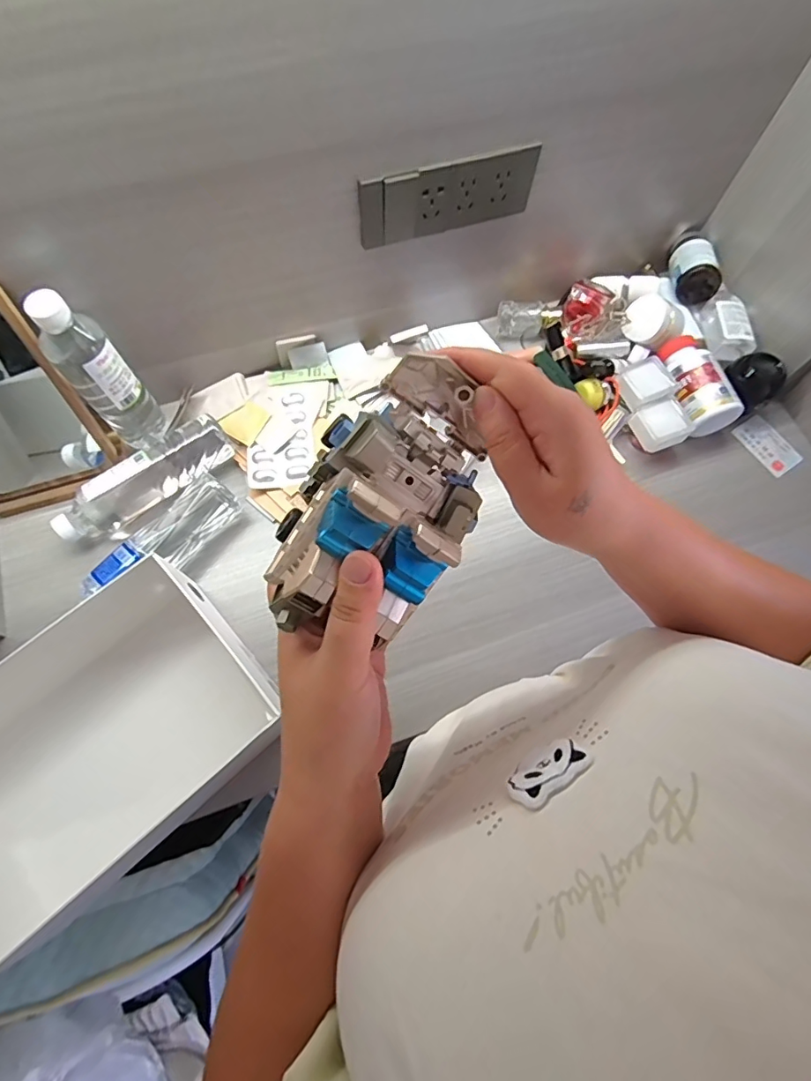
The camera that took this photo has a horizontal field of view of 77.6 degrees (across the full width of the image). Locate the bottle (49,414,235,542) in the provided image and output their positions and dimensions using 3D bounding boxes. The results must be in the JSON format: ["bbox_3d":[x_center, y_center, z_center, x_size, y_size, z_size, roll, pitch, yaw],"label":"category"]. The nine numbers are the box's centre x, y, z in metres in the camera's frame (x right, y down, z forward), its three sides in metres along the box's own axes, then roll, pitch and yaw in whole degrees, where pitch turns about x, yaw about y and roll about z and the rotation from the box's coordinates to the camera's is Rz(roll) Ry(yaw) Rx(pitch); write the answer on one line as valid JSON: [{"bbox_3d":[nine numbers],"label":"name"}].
[{"bbox_3d":[-0.312,-0.073,0.606,0.214,0.061,0.060,-40,77,-14],"label":"bottle"}]

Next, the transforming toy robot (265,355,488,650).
[{"bbox_3d":[-0.009,-0.020,0.253,0.084,0.050,0.140,22,71,6],"label":"transforming toy robot"}]

